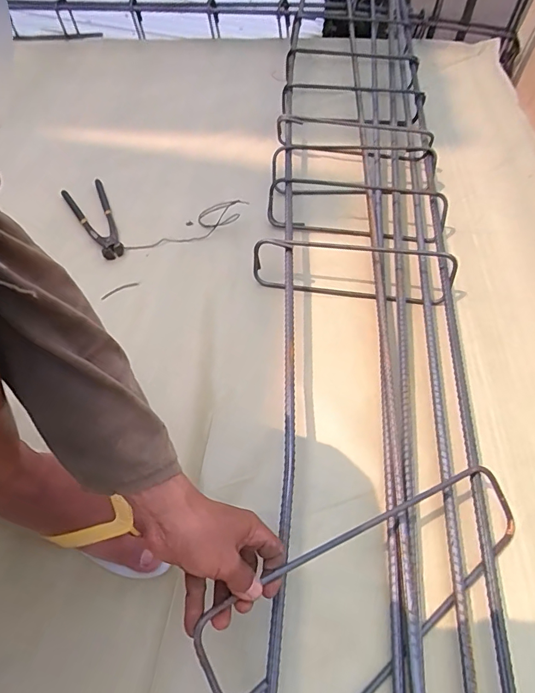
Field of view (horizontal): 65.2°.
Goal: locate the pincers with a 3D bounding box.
[{"bbox_3d":[-0.311,-0.235,0.758,0.073,0.027,0.222,-25,59,-16],"label":"pincers"}]

